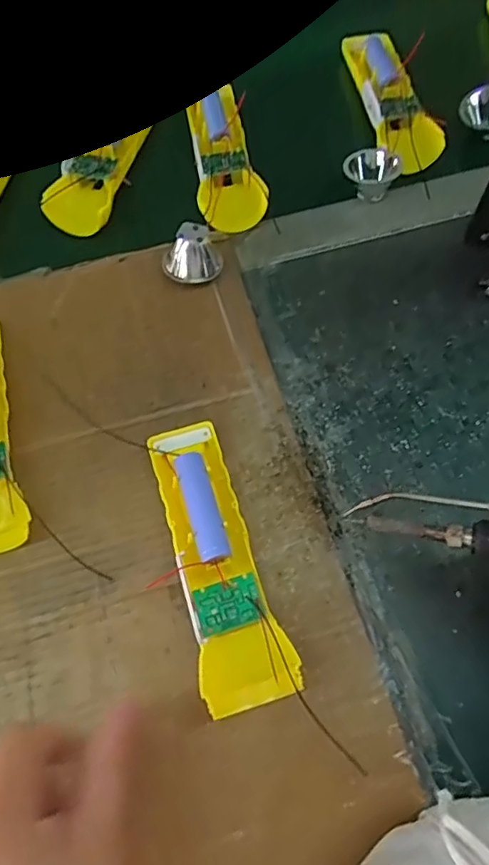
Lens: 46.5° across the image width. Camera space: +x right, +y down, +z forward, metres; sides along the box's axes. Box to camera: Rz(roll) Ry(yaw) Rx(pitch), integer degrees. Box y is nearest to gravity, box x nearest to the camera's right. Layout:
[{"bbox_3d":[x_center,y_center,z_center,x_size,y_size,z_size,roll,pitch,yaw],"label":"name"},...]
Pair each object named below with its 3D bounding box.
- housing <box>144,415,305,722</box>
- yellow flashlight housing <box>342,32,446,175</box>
[{"bbox_3d":[-0.018,0.070,0.322,0.047,0.028,0.158,-18,67,-7],"label":"housing"},{"bbox_3d":[0.112,-0.261,0.451,0.041,0.040,0.148,-15,67,-6],"label":"yellow flashlight housing"}]

